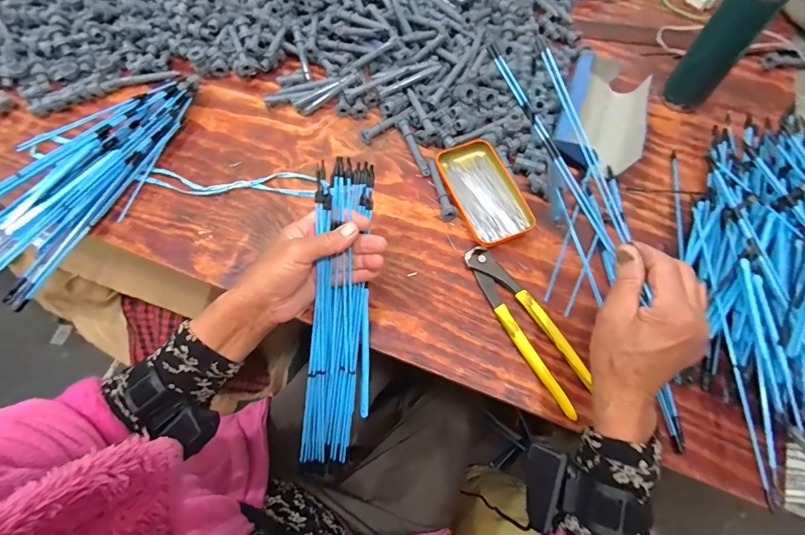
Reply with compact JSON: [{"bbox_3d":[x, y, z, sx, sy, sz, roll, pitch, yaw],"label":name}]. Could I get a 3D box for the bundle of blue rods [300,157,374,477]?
[{"bbox_3d":[-0.066,0.058,0.438,0.062,0.039,0.333,5,98,2],"label":"bundle of blue rods"}]

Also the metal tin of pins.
[{"bbox_3d":[0.104,-0.095,0.516,0.080,0.018,0.147,-20,67,-9],"label":"metal tin of pins"}]

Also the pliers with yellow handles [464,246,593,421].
[{"bbox_3d":[0.133,0.060,0.451,0.047,0.015,0.196,-29,68,-12],"label":"pliers with yellow handles"}]

